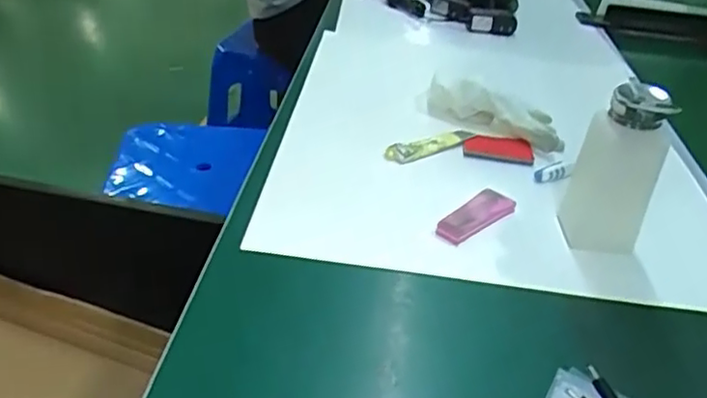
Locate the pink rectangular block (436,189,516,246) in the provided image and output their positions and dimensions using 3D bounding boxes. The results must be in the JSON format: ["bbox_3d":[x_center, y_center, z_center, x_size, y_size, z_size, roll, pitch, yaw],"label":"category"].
[{"bbox_3d":[0.105,0.014,0.555,0.029,0.017,0.081,31,40,31],"label":"pink rectangular block"}]

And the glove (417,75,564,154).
[{"bbox_3d":[0.148,-0.097,0.711,0.170,0.048,0.062,19,35,17],"label":"glove"}]

